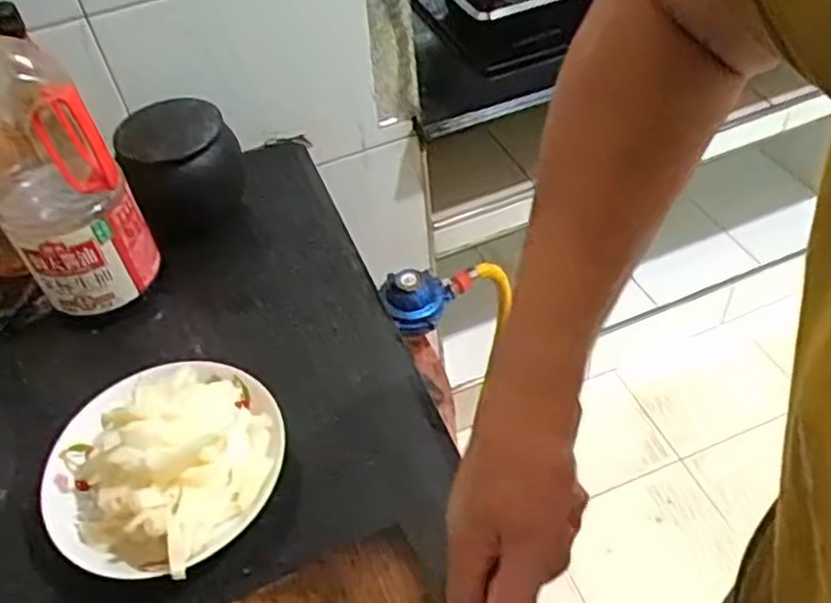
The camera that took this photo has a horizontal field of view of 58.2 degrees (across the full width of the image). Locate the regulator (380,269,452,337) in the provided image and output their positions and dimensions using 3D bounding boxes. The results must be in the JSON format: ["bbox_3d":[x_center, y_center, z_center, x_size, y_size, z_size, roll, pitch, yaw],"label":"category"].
[{"bbox_3d":[0.003,-0.005,0.859,0.082,0.055,0.064,-12,48,-4],"label":"regulator"}]

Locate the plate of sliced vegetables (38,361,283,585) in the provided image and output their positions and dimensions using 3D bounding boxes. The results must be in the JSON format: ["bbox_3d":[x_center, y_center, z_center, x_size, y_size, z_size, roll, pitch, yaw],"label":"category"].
[{"bbox_3d":[-0.192,0.114,0.562,0.159,0.096,0.175,23,54,25],"label":"plate of sliced vegetables"}]

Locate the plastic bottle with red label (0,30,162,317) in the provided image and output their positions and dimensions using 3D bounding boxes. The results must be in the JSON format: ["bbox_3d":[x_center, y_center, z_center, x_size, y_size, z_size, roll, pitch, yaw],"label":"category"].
[{"bbox_3d":[-0.305,-0.101,0.630,0.103,0.279,0.077,-22,50,-13],"label":"plastic bottle with red label"}]

